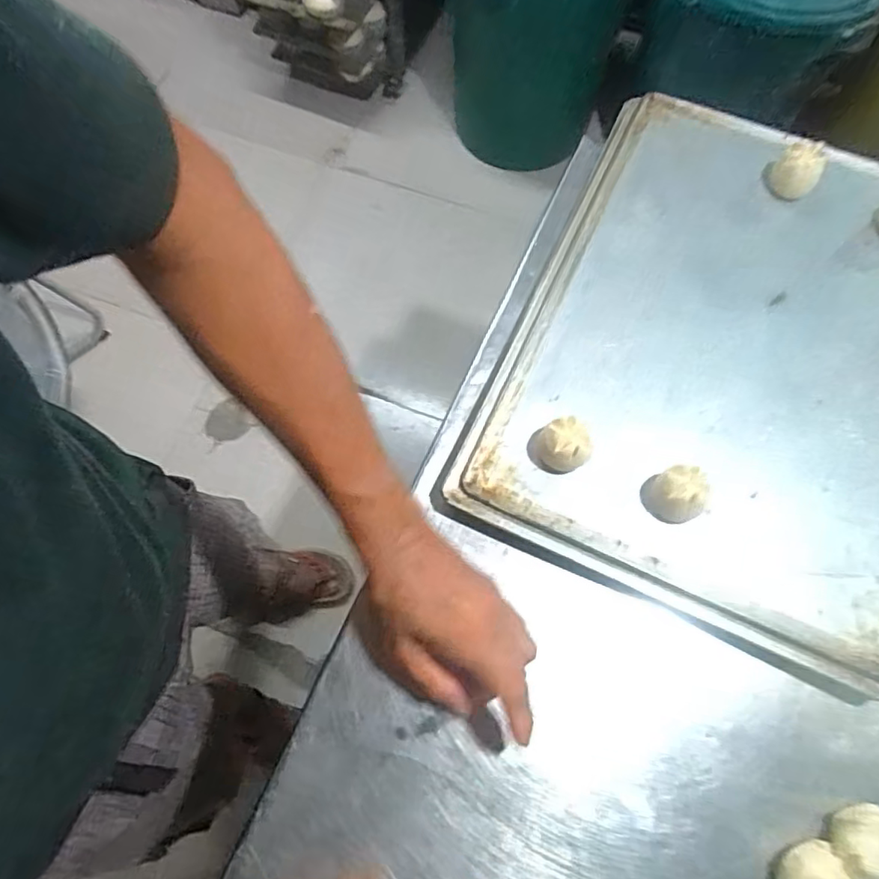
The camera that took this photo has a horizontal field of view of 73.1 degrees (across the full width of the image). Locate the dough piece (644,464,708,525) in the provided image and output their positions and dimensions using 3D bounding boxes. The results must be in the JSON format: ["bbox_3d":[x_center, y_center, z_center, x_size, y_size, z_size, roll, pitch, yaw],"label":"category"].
[{"bbox_3d":[0.170,0.041,0.427,0.034,0.036,0.036,0,71,0],"label":"dough piece"}]

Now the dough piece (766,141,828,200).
[{"bbox_3d":[0.321,-0.241,0.530,0.039,0.038,0.034,39,76,12],"label":"dough piece"}]

